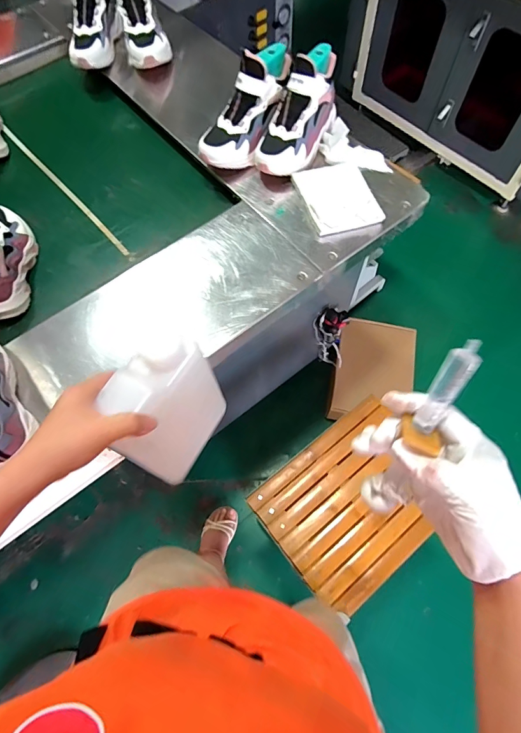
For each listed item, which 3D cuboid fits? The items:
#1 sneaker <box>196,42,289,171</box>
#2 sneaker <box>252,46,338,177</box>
[{"bbox_3d":[-0.031,-0.510,0.750,0.093,0.096,0.251,37,102,17],"label":"sneaker"},{"bbox_3d":[0.069,-0.498,0.753,0.112,0.130,0.229,18,68,11],"label":"sneaker"}]

